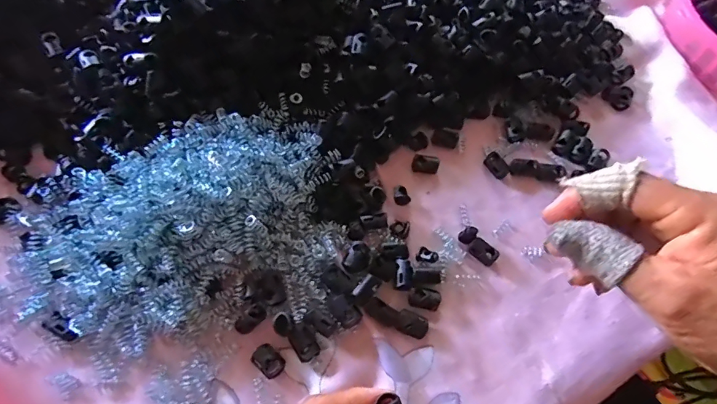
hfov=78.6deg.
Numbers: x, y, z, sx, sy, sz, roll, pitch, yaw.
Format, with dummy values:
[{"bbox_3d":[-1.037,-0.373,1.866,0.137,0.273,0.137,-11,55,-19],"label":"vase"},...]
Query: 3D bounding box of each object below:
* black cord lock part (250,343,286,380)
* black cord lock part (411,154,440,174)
[{"bbox_3d":[-0.054,0.096,0.264,0.020,0.007,0.014,37,68,15],"label":"black cord lock part"},{"bbox_3d":[0.051,-0.029,0.330,0.019,0.009,0.011,7,64,1],"label":"black cord lock part"}]

